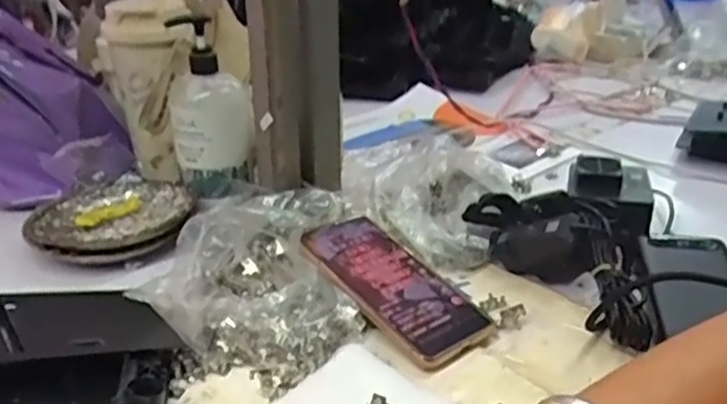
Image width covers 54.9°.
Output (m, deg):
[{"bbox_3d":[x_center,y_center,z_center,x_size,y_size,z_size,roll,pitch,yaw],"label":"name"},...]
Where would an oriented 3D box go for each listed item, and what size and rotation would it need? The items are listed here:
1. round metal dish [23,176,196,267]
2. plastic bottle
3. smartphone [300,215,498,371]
[{"bbox_3d":[-0.231,0.017,0.646,0.139,0.030,0.146,-2,27,1],"label":"round metal dish"},{"bbox_3d":[-0.150,-0.095,0.674,0.069,0.155,0.089,-7,27,-9],"label":"plastic bottle"},{"bbox_3d":[0.022,0.064,0.539,0.076,0.013,0.158,-22,47,-34],"label":"smartphone"}]

